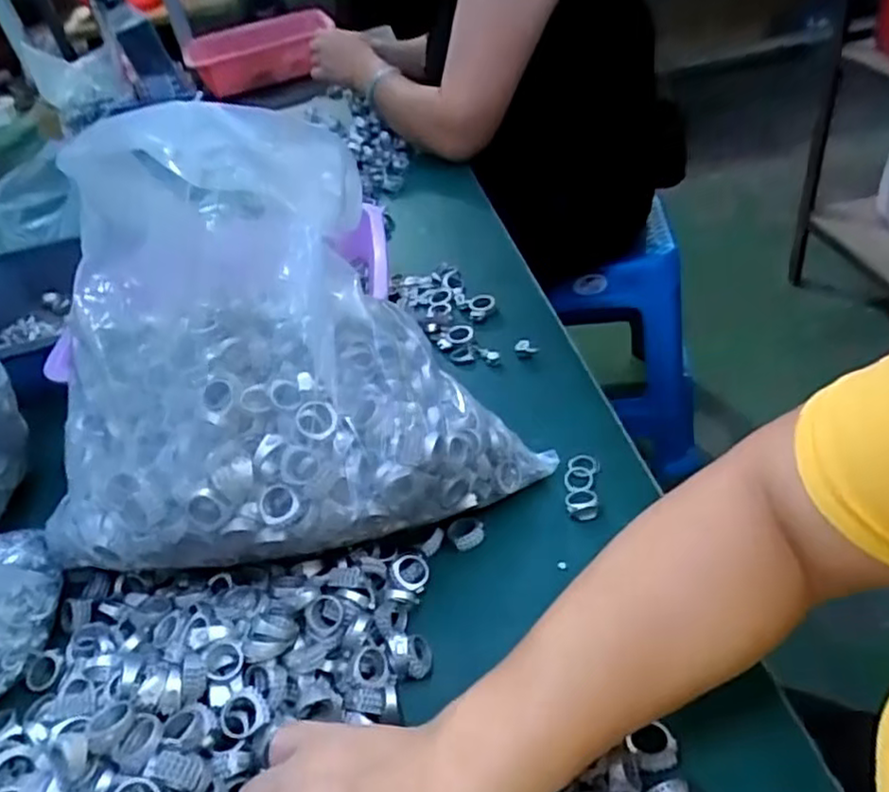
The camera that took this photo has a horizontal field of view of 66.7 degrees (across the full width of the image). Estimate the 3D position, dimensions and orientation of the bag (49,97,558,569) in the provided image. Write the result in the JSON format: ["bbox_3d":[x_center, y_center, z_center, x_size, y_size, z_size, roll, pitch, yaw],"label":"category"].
[{"bbox_3d":[-0.097,-0.041,0.434,0.314,0.254,0.243,-3,42,5],"label":"bag"}]

